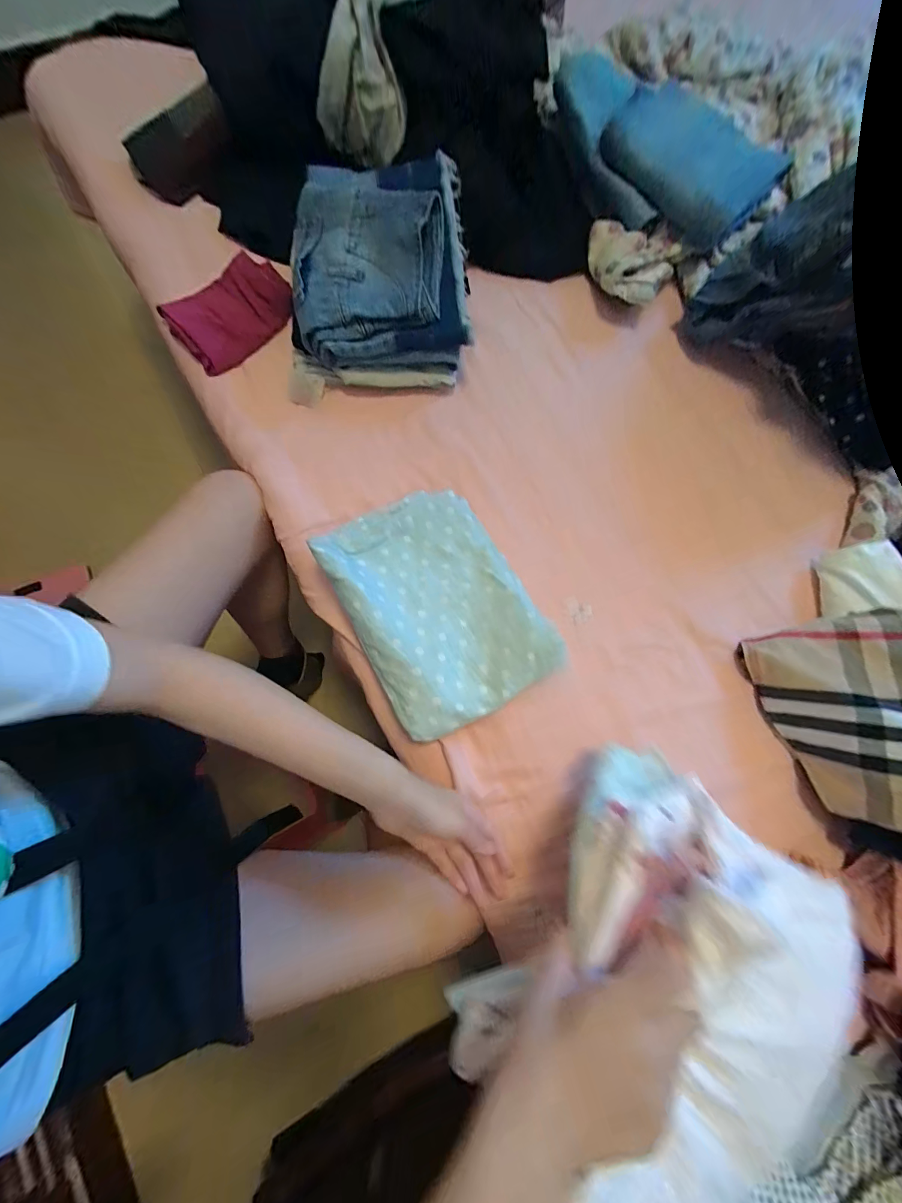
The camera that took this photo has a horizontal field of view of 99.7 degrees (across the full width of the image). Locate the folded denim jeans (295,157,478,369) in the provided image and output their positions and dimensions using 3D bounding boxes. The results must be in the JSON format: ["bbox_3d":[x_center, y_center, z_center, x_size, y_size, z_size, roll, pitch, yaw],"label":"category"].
[{"bbox_3d":[-0.087,-0.435,0.468,0.212,0.081,0.246,-6,76,-4],"label":"folded denim jeans"}]

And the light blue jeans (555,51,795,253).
[{"bbox_3d":[0.285,-0.647,0.551,0.345,0.085,0.167,35,77,6],"label":"light blue jeans"}]

